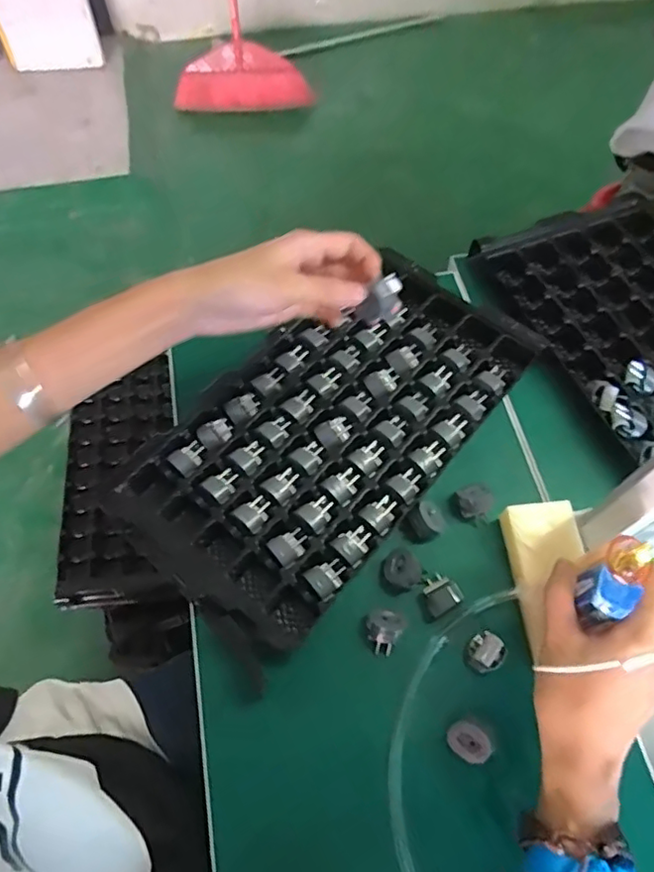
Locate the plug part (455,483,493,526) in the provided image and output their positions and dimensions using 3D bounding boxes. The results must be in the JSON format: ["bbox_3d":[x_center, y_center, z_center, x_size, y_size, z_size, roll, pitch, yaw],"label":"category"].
[{"bbox_3d":[0.120,0.057,0.472,0.026,0.021,0.029,-16,63,-8],"label":"plug part"}]

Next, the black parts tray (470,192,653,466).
[{"bbox_3d":[0.310,-0.081,0.512,0.195,0.029,0.357,-20,63,-10],"label":"black parts tray"}]

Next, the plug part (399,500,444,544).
[{"bbox_3d":[0.077,0.070,0.460,0.030,0.026,0.027,-28,65,-14],"label":"plug part"}]

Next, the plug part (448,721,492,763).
[{"bbox_3d":[0.096,0.206,0.389,0.021,0.016,0.027,-40,68,-19],"label":"plug part"}]

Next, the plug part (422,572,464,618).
[{"bbox_3d":[0.083,0.118,0.430,0.026,0.017,0.028,-27,65,-13],"label":"plug part"}]

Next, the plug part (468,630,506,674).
[{"bbox_3d":[0.114,0.155,0.414,0.023,0.014,0.026,39,69,19],"label":"plug part"}]

